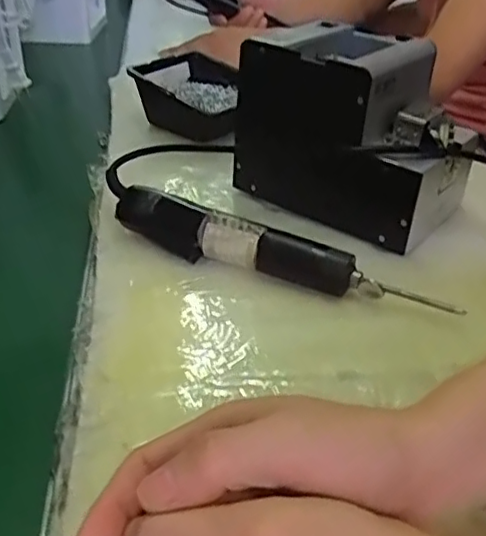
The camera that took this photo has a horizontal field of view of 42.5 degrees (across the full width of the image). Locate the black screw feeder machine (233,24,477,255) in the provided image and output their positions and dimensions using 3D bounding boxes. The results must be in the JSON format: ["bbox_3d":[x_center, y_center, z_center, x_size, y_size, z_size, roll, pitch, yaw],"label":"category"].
[{"bbox_3d":[0.103,-0.130,0.559,0.185,0.139,0.149,20,38,26],"label":"black screw feeder machine"}]

